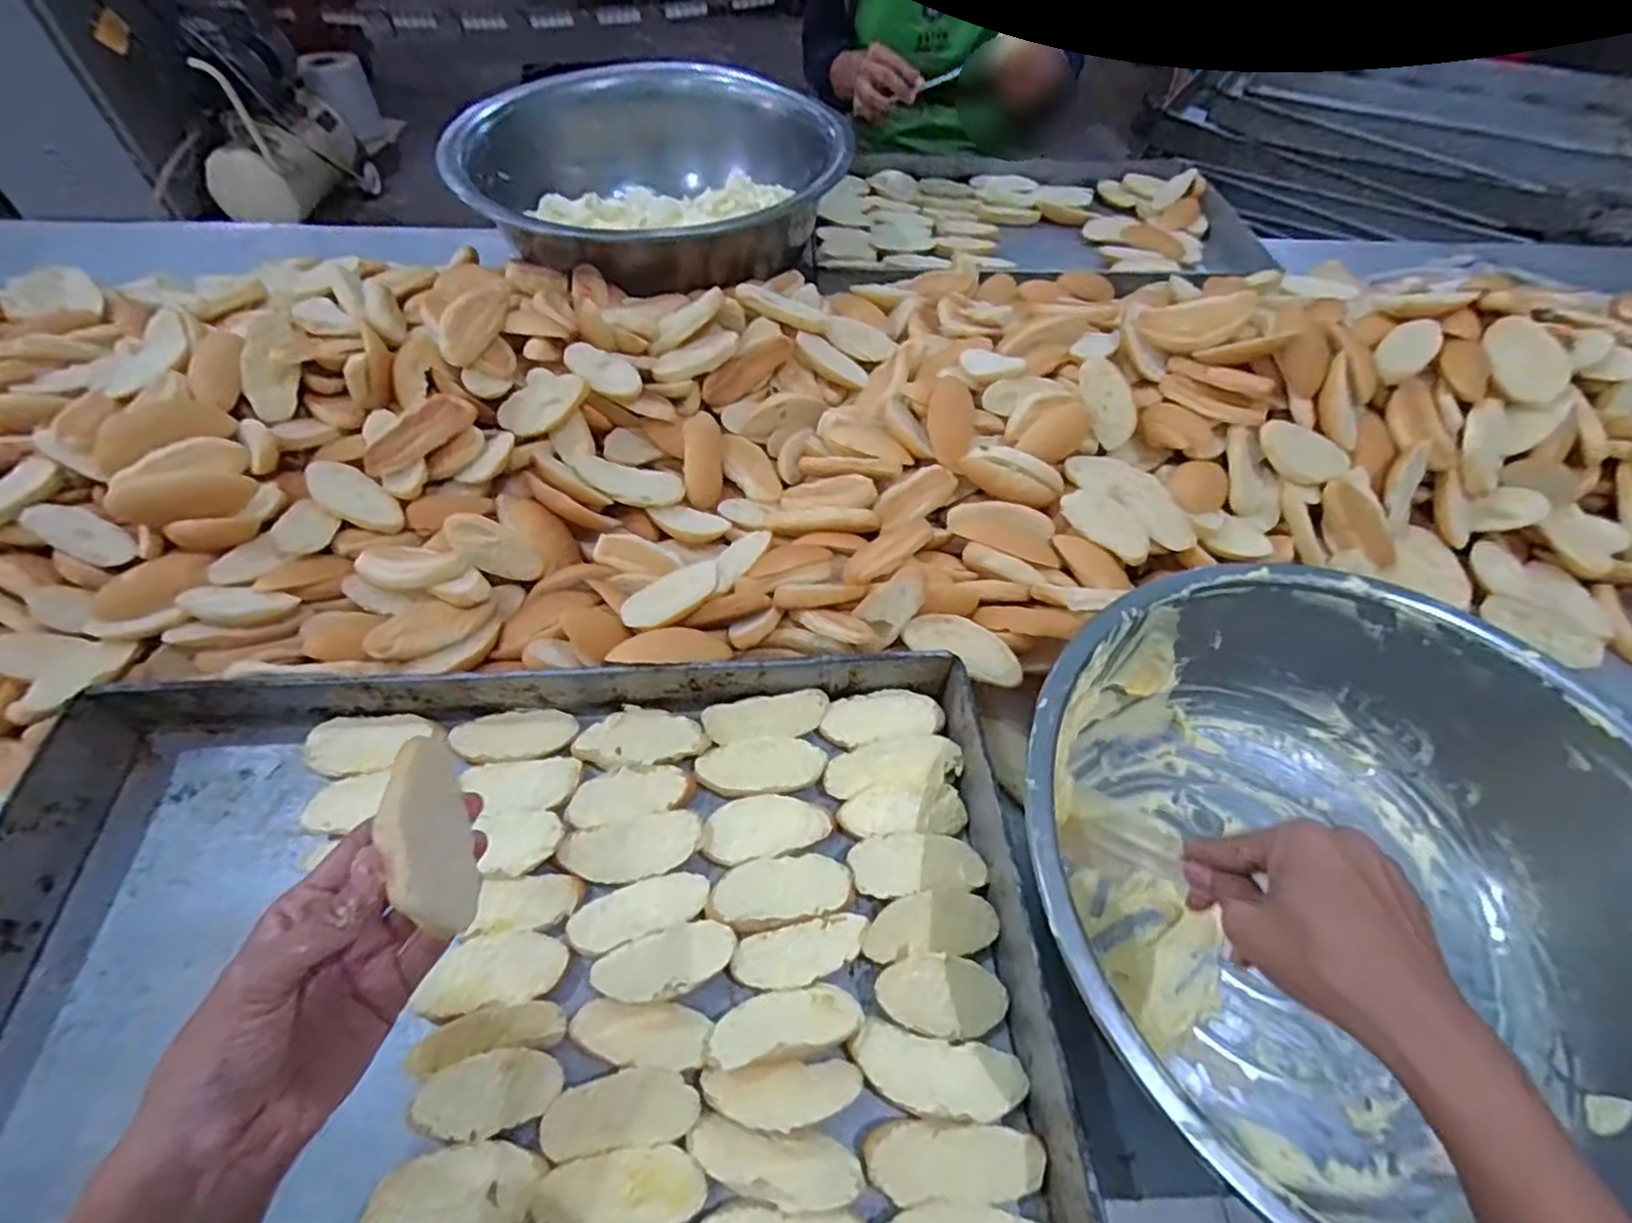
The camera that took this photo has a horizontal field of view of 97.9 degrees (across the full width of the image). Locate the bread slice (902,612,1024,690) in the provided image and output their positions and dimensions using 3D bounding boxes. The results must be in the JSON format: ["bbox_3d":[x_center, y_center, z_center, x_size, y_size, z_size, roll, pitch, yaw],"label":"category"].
[{"bbox_3d":[0.116,0.028,0.557,0.094,0.013,0.041,26,57,16],"label":"bread slice"}]

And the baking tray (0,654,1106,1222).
[{"bbox_3d":[-0.180,0.209,0.426,0.621,0.081,0.370,-4,56,-3],"label":"baking tray"}]

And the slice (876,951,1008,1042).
[{"bbox_3d":[0.078,0.233,0.432,0.078,0.010,0.044,10,54,5],"label":"slice"}]

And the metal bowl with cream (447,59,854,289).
[{"bbox_3d":[-0.185,-0.549,0.887,0.354,0.131,0.405,33,59,20],"label":"metal bowl with cream"}]

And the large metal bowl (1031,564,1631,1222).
[{"bbox_3d":[0.308,0.164,0.436,0.371,0.153,0.368,1,54,-1],"label":"large metal bowl"}]

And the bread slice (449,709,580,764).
[{"bbox_3d":[-0.225,0.090,0.527,0.086,0.015,0.041,-9,54,-8],"label":"bread slice"}]

